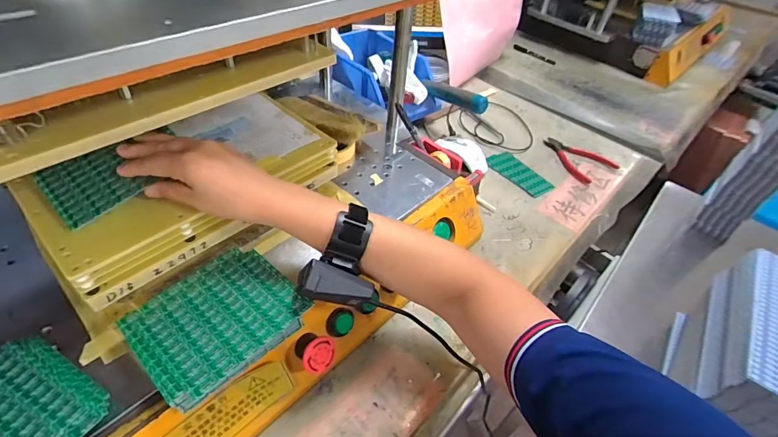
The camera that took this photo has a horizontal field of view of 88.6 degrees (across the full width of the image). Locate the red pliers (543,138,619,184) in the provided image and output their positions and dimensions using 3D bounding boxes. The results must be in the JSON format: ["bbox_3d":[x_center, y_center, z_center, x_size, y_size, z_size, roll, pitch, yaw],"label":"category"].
[{"bbox_3d":[0.376,-0.129,0.809,0.114,0.021,0.141,-25,54,-28],"label":"red pliers"}]

